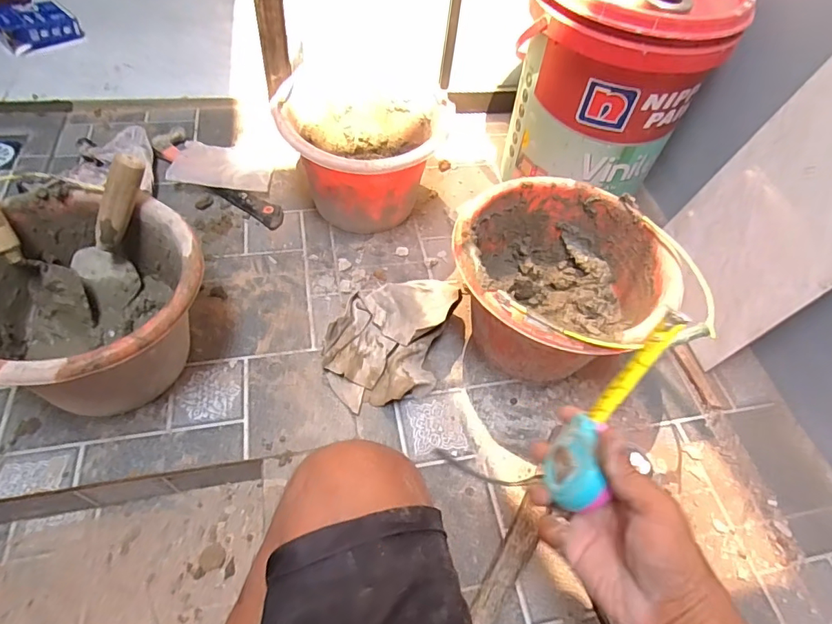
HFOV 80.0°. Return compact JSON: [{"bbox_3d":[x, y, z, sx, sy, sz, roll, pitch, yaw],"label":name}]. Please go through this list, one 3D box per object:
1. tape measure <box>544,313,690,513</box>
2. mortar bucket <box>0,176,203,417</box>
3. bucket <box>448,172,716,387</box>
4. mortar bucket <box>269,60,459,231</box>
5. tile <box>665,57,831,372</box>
[{"bbox_3d":[0.160,0.078,0.399,0.043,0.050,0.169,31,84,17],"label":"tape measure"},{"bbox_3d":[-0.420,-0.003,0.621,0.321,0.219,0.270,24,55,12],"label":"mortar bucket"},{"bbox_3d":[0.189,-0.016,0.696,0.268,0.203,0.294,4,54,-5],"label":"bucket"},{"bbox_3d":[-0.091,-0.265,0.861,0.266,0.189,0.264,4,54,-5],"label":"mortar bucket"},{"bbox_3d":[0.495,-0.128,0.685,0.014,0.371,0.248,7,51,-22],"label":"tile"}]

